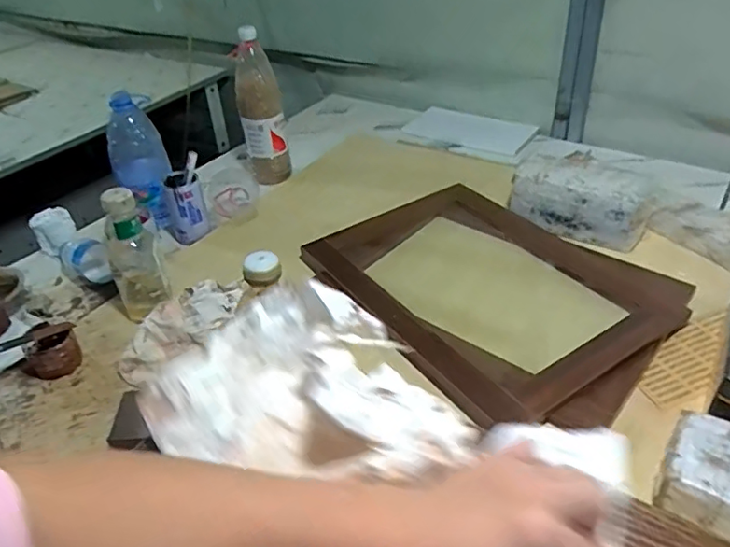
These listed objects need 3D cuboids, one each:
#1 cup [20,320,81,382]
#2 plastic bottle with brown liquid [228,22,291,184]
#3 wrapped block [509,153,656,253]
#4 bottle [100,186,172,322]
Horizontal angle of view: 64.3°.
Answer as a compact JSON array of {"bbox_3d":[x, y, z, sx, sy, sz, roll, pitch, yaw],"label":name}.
[{"bbox_3d":[-0.424,0.107,0.785,0.065,0.057,0.055,9,38,18],"label":"cup"},{"bbox_3d":[-0.204,-0.303,1.135,0.091,0.295,0.100,-9,36,-7],"label":"plastic bottle with brown liquid"},{"bbox_3d":[0.357,-0.124,0.985,0.226,0.111,0.099,17,41,27],"label":"wrapped block"},{"bbox_3d":[-0.326,-0.023,0.817,0.066,0.199,0.060,-22,40,-22],"label":"bottle"}]

